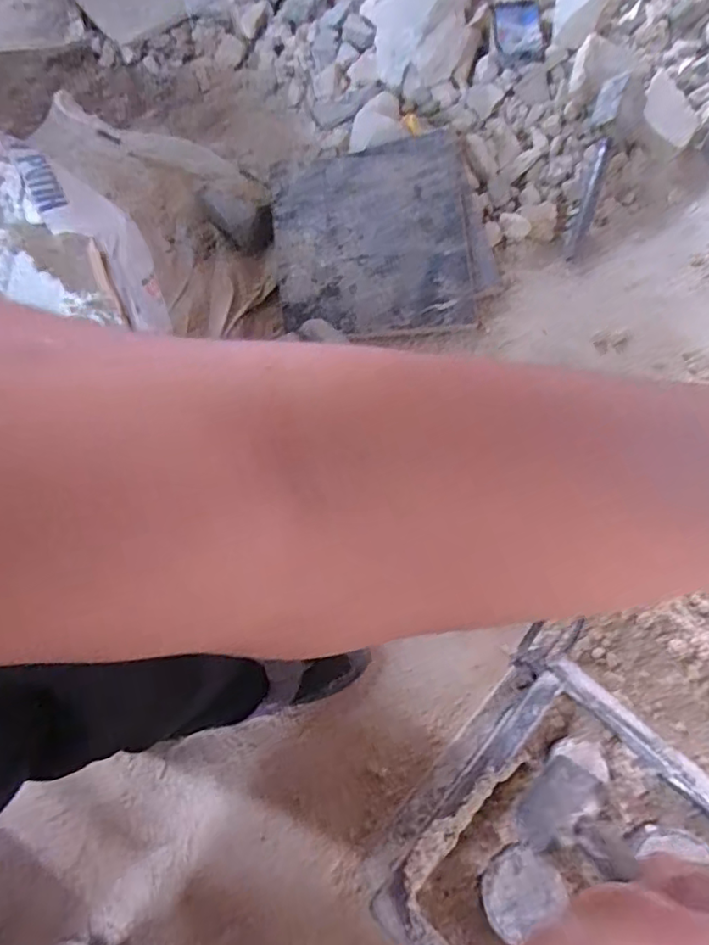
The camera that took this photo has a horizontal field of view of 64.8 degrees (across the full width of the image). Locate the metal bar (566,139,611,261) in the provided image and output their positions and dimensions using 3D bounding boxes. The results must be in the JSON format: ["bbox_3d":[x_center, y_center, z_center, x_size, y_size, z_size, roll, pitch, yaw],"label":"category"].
[{"bbox_3d":[0.331,-0.384,0.794,0.020,0.015,0.181,17,85,9],"label":"metal bar"}]

